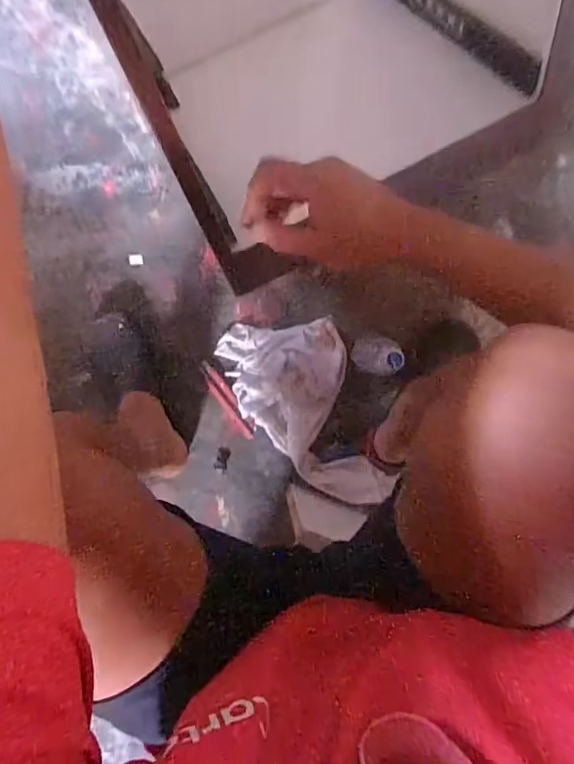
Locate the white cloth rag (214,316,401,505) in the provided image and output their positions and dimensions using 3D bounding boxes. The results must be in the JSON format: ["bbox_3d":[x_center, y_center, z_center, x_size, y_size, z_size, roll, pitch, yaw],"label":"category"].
[{"bbox_3d":[0.038,0.055,0.849,0.191,0.031,0.352,-24,97,-2],"label":"white cloth rag"}]

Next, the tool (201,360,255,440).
[{"bbox_3d":[-0.102,0.033,0.864,0.032,0.012,0.149,-36,97,-1],"label":"tool"}]

